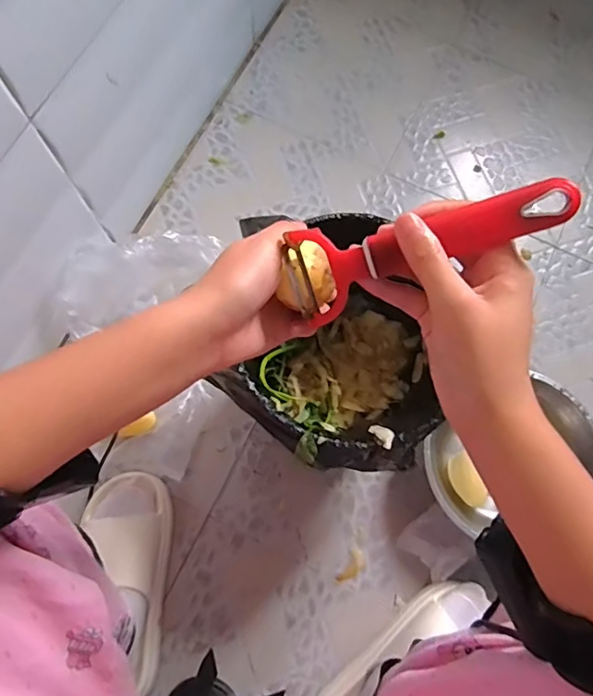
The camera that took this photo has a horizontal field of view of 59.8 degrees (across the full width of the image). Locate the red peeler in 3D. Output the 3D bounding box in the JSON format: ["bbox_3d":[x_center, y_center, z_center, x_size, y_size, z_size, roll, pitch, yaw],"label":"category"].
[{"bbox_3d":[0.070,-0.059,0.294,0.161,0.025,0.051,-15,73,23],"label":"red peeler"}]

